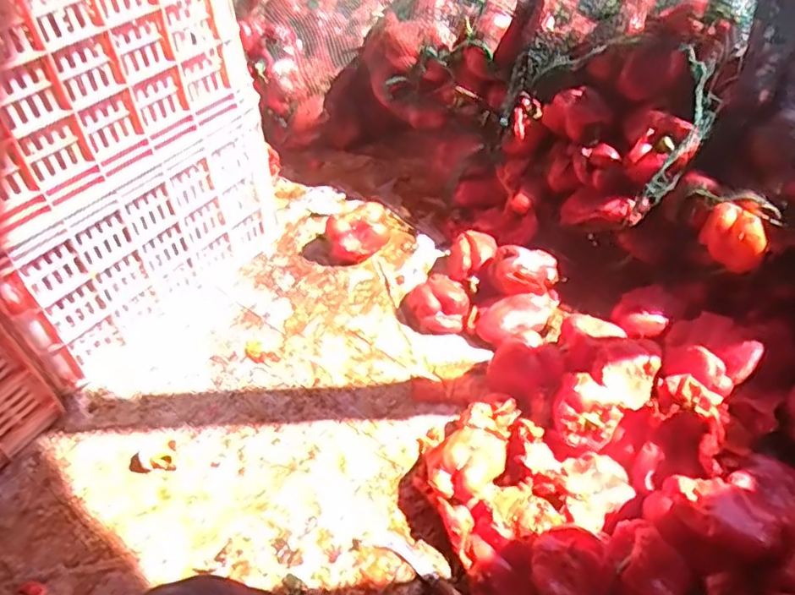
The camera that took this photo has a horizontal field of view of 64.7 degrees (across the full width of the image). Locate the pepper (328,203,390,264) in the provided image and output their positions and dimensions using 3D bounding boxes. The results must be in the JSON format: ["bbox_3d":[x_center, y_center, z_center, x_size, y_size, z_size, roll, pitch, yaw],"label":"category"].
[{"bbox_3d":[-0.070,-0.120,1.182,0.123,0.074,0.083,-13,48,-8],"label":"pepper"}]

